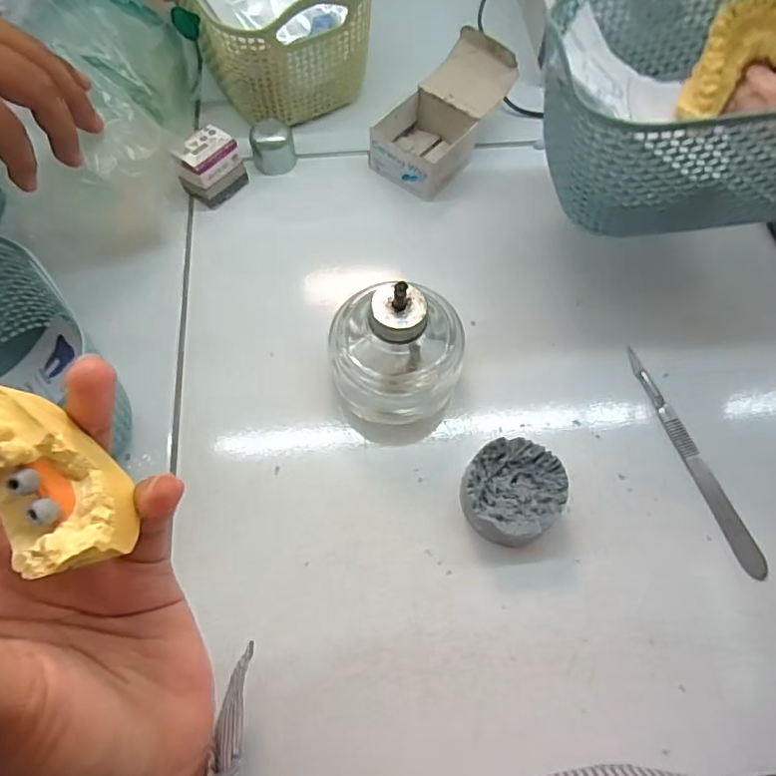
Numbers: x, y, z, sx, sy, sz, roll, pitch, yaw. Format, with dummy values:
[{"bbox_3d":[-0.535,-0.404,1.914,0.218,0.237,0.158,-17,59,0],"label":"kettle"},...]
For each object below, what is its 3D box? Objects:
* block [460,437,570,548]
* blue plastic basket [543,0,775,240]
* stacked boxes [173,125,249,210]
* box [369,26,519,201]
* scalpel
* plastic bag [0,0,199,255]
[{"bbox_3d":[0.066,0.054,0.294,0.052,0.025,0.050,28,69,11],"label":"block"},{"bbox_3d":[0.170,-0.156,0.296,0.164,0.080,0.117,-4,67,-3],"label":"blue plastic basket"},{"bbox_3d":[-0.120,-0.146,0.376,0.025,0.038,0.042,36,71,14],"label":"stacked boxes"},{"bbox_3d":[0.041,-0.191,0.390,0.060,0.045,0.111,34,70,13],"label":"box"},{"bbox_3d":[0.172,0.039,0.315,0.014,0.004,0.137,-18,68,-9],"label":"scalpel"},{"bbox_3d":[-0.181,-0.180,0.339,0.101,0.078,0.198,-1,84,-1],"label":"plastic bag"}]

